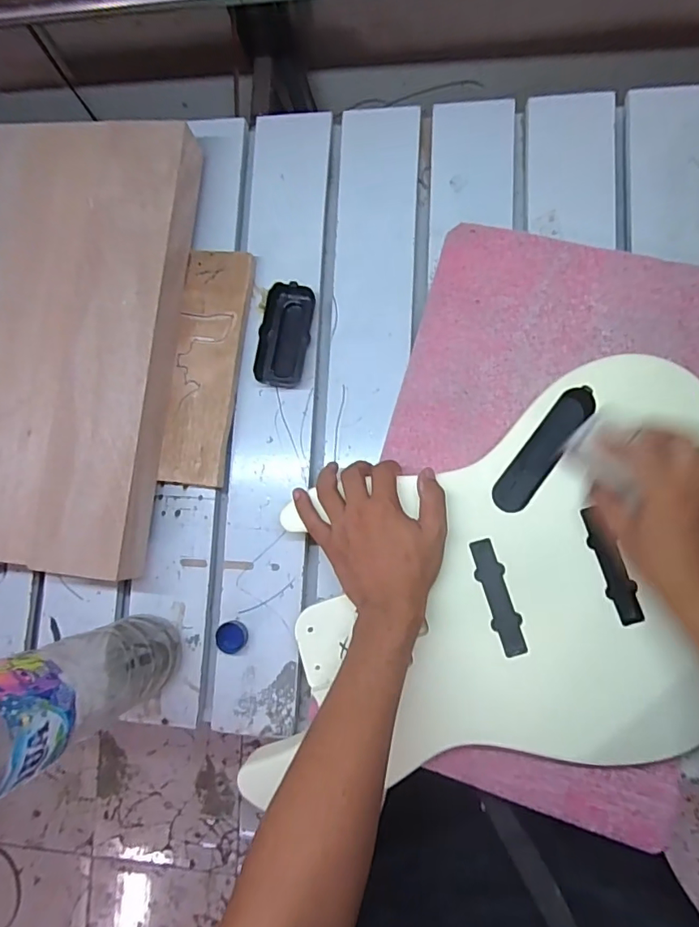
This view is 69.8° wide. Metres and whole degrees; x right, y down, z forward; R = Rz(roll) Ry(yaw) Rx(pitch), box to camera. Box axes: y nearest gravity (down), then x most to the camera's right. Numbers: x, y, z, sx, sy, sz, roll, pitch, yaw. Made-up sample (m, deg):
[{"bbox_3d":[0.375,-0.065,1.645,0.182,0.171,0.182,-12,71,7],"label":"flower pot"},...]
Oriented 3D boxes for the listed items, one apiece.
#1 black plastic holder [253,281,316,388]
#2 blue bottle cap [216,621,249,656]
[{"bbox_3d":[-0.070,-0.138,0.547,0.052,0.024,0.110,6,84,8],"label":"black plastic holder"},{"bbox_3d":[-0.123,0.182,0.525,0.033,0.011,0.031,-1,83,8],"label":"blue bottle cap"}]

